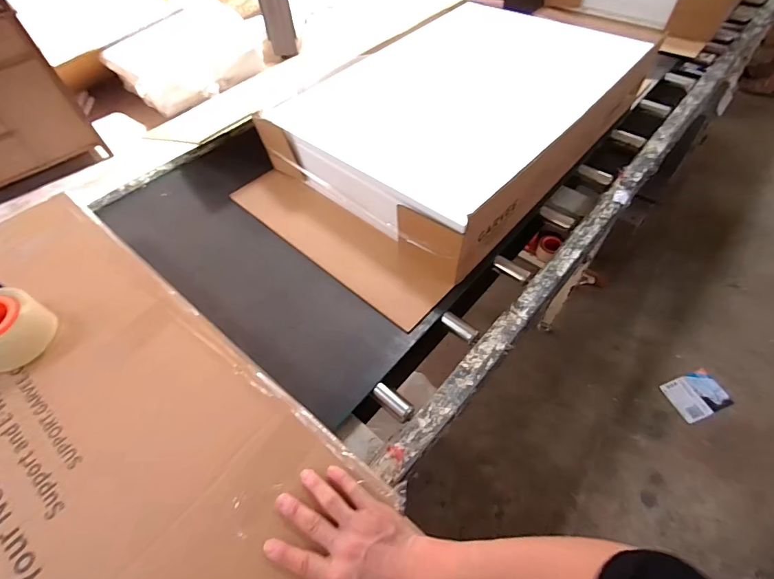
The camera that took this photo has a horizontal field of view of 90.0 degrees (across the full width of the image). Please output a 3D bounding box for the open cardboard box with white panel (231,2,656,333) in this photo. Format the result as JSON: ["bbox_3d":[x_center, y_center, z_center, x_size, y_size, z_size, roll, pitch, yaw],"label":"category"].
[{"bbox_3d":[0.145,-0.430,0.968,0.599,0.187,0.973,36,63,24],"label":"open cardboard box with white panel"}]

